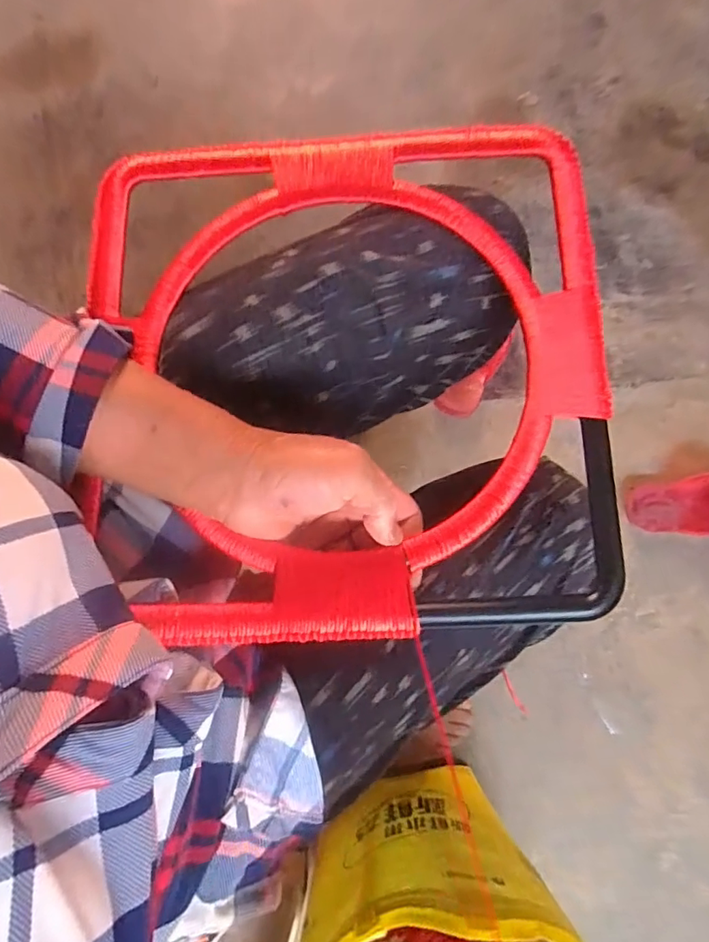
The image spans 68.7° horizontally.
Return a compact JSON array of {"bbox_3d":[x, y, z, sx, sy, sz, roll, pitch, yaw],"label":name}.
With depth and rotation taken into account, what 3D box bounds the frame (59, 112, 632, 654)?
[{"bbox_3d":[-0.008,-0.066,0.332,0.330,0.031,0.330,-3,79,1],"label":"frame"}]

